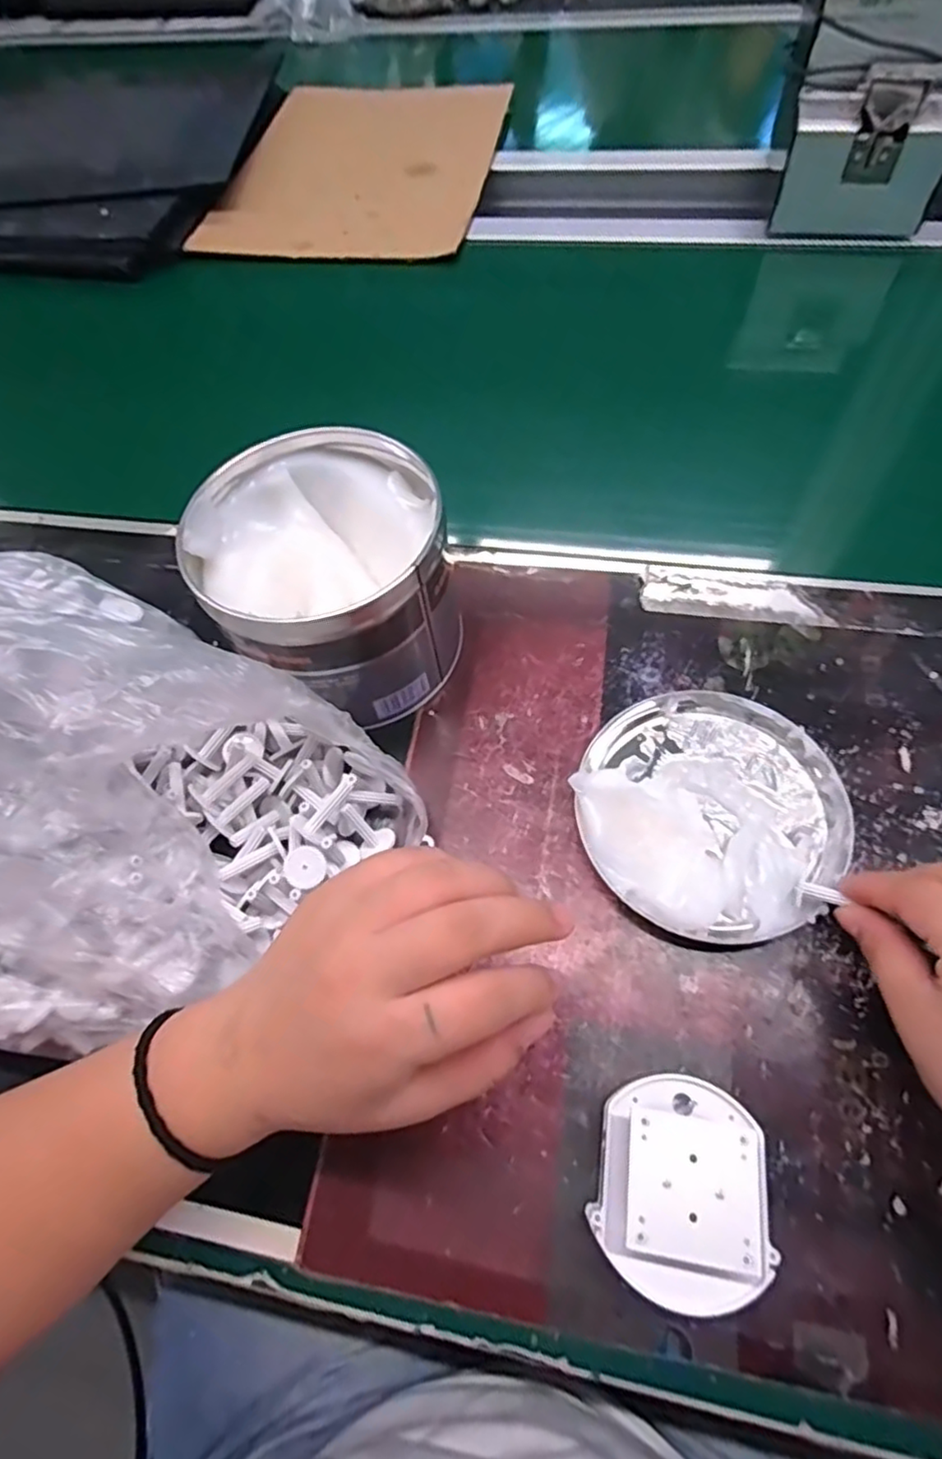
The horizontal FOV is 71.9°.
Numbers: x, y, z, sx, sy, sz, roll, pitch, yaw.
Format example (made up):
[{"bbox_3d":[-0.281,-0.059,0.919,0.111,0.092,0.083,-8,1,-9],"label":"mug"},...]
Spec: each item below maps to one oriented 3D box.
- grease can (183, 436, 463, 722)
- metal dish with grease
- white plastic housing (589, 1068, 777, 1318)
[{"bbox_3d":[-0.071,-0.078,0.354,0.126,0.100,0.128,-2,62,4],"label":"grease can"},{"bbox_3d":[0.118,0.035,0.321,0.124,0.026,0.128,-2,62,4],"label":"metal dish with grease"},{"bbox_3d":[0.078,0.169,0.242,0.060,0.042,0.070,14,64,12],"label":"white plastic housing"}]

